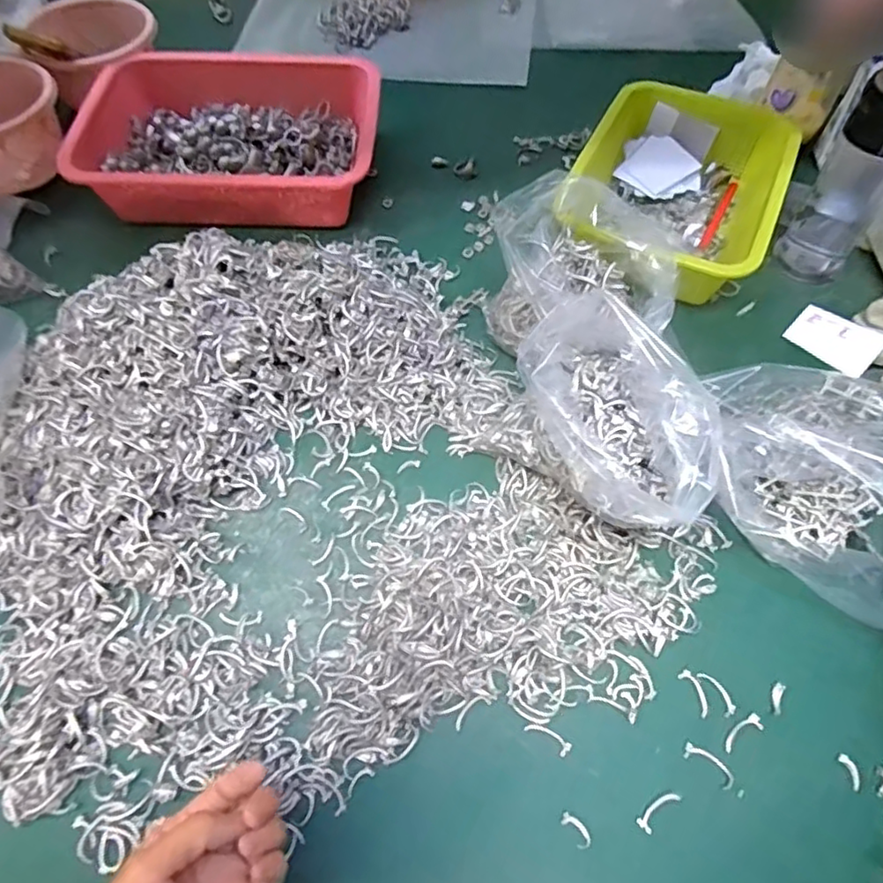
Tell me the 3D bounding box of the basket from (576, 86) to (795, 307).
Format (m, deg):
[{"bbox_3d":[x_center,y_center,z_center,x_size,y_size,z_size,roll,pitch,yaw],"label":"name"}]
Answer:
[{"bbox_3d":[0.242,-0.265,0.636,0.189,0.065,0.257,25,62,12],"label":"basket"}]

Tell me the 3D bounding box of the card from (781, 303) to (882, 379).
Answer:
[{"bbox_3d":[0.369,-0.096,0.584,0.051,0.004,0.076,-46,64,-6],"label":"card"}]

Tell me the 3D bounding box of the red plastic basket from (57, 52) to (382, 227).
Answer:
[{"bbox_3d":[-0.220,-0.332,0.676,0.300,0.069,0.208,-3,60,-4],"label":"red plastic basket"}]

